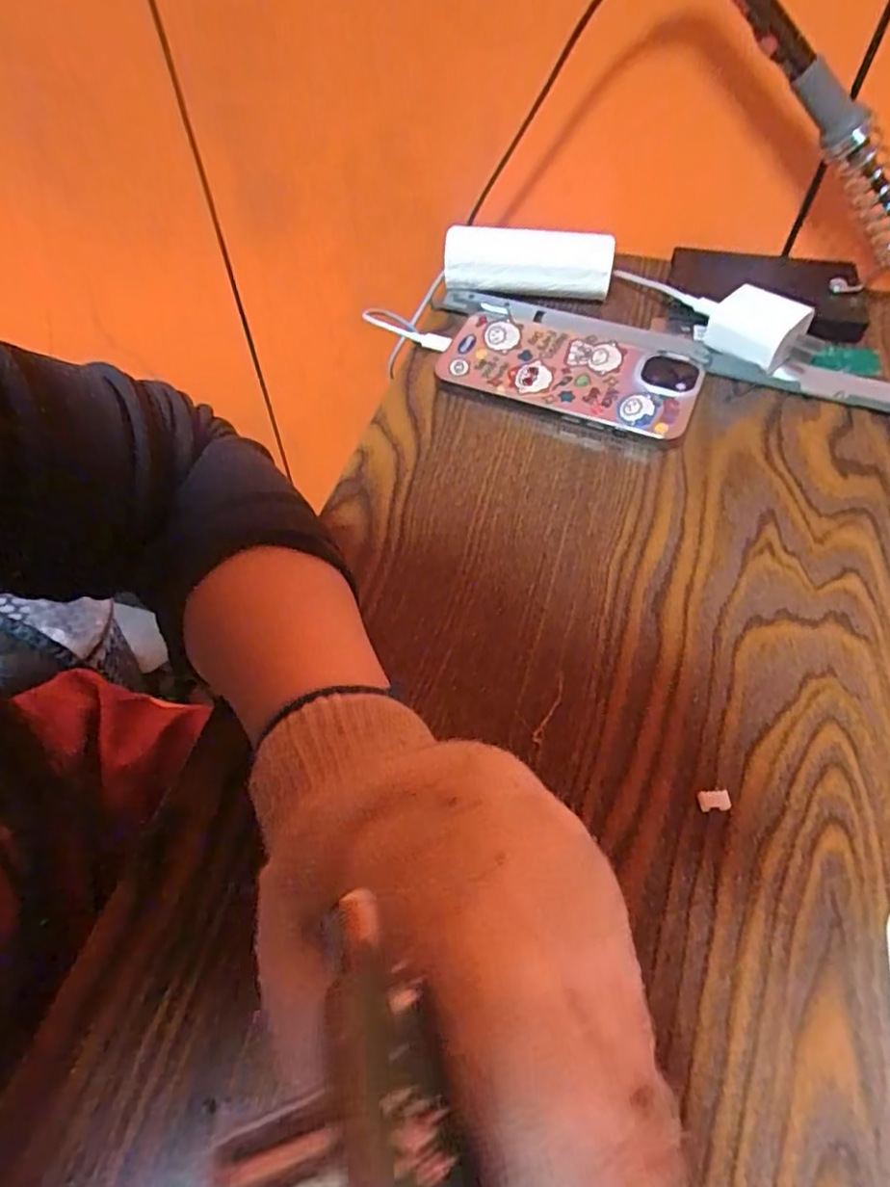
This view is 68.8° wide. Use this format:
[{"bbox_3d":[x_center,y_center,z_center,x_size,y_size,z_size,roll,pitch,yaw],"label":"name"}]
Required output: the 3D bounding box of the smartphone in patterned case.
[{"bbox_3d":[0.069,-0.123,0.367,0.141,0.014,0.062,16,59,11],"label":"smartphone in patterned case"}]

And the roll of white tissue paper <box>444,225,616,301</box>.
[{"bbox_3d":[0.053,-0.210,0.414,0.103,0.037,0.026,6,57,5],"label":"roll of white tissue paper"}]

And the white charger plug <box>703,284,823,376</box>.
[{"bbox_3d":[0.180,-0.145,0.370,0.056,0.033,0.042,32,63,20],"label":"white charger plug"}]

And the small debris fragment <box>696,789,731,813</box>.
[{"bbox_3d":[0.100,0.077,0.242,0.011,0.004,0.007,-5,57,-2],"label":"small debris fragment"}]

